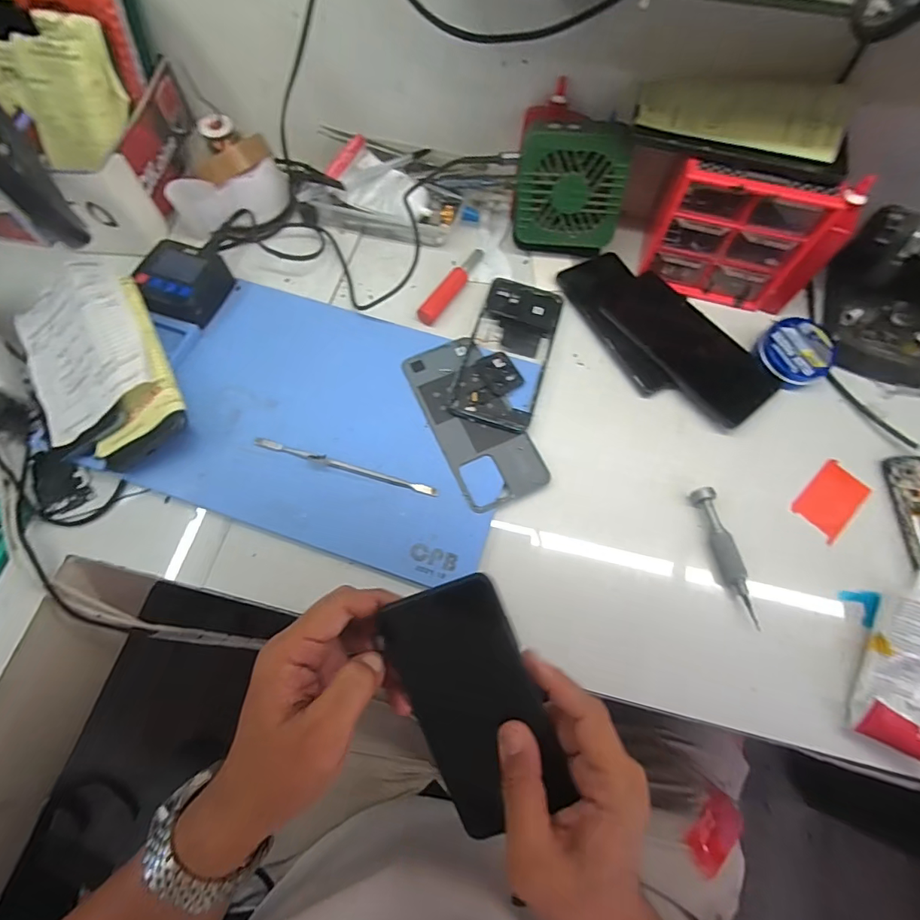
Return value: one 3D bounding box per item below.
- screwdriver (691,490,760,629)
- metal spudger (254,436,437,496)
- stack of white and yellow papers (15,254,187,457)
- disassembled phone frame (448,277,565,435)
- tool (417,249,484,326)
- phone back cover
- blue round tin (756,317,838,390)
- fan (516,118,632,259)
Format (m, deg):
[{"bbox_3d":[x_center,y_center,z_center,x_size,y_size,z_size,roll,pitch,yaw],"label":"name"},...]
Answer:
[{"bbox_3d":[0.207,0.072,0.363,0.014,0.012,0.107,-8,68,-6],"label":"screwdriver"},{"bbox_3d":[-0.095,0.005,0.384,0.157,0.005,0.008,16,67,5],"label":"metal spudger"},{"bbox_3d":[-0.303,-0.080,0.390,0.106,0.030,0.175,-33,75,6],"label":"stack of white and yellow papers"},{"bbox_3d":[0.047,-0.104,0.436,0.074,0.008,0.165,16,67,4],"label":"disassembled phone frame"},{"bbox_3d":[-0.006,-0.176,0.466,0.015,0.012,0.105,33,70,11],"label":"tool"},{"bbox_3d":[0.011,-0.037,0.410,0.072,0.009,0.159,-23,70,-11],"label":"phone back cover"},{"bbox_3d":[0.308,-0.099,0.429,0.067,0.021,0.060,-19,69,-10],"label":"blue round tin"},{"bbox_3d":[0.104,-0.258,0.447,0.096,0.116,0.045,10,50,2],"label":"fan"}]

